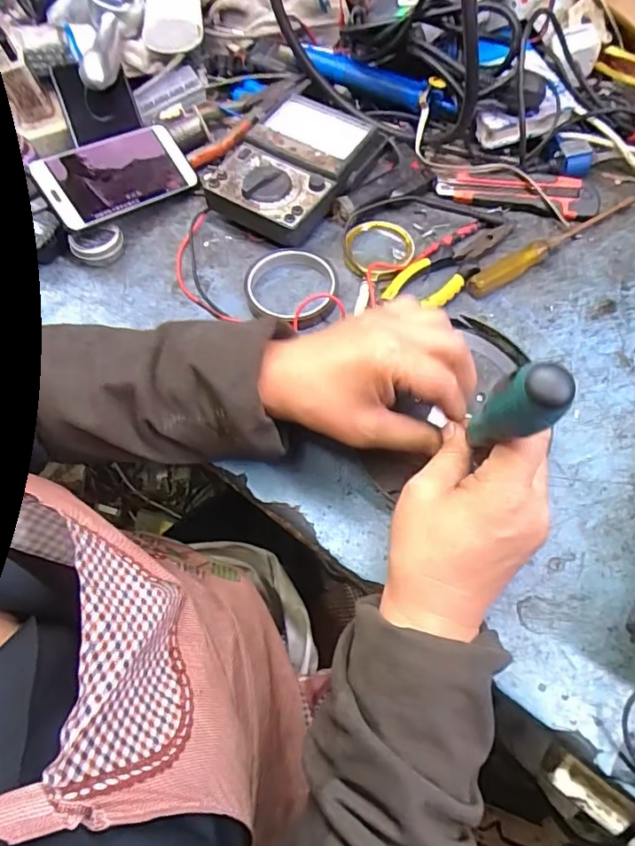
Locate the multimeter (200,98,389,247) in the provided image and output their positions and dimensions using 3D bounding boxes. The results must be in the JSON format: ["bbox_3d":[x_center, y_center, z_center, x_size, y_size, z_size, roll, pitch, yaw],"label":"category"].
[{"bbox_3d":[-0.024,-0.268,0.563,0.127,0.046,0.187,28,67,15],"label":"multimeter"}]

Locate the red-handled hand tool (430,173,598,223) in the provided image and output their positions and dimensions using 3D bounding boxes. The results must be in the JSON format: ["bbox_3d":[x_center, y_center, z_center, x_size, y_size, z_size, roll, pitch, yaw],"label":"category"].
[{"bbox_3d":[0.205,-0.239,0.556,0.159,0.011,0.040,14,97,10],"label":"red-handled hand tool"}]

